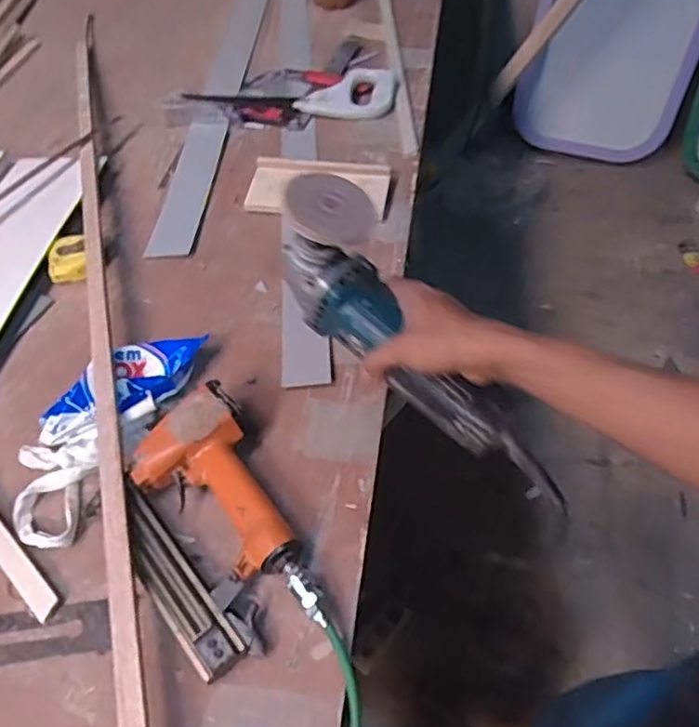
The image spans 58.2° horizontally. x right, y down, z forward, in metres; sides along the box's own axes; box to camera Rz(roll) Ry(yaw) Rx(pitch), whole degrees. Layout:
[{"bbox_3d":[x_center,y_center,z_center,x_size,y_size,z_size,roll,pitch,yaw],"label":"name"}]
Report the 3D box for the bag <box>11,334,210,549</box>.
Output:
[{"bbox_3d":[-0.264,0.061,0.665,0.109,0.034,0.263,19,56,15],"label":"bag"}]

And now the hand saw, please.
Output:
[{"bbox_3d":[-0.093,-0.472,1.067,0.341,0.035,0.124,4,53,4],"label":"hand saw"}]

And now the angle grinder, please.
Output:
[{"bbox_3d":[0.059,-0.016,0.524,0.082,0.086,0.318,-40,85,-25],"label":"angle grinder"}]

